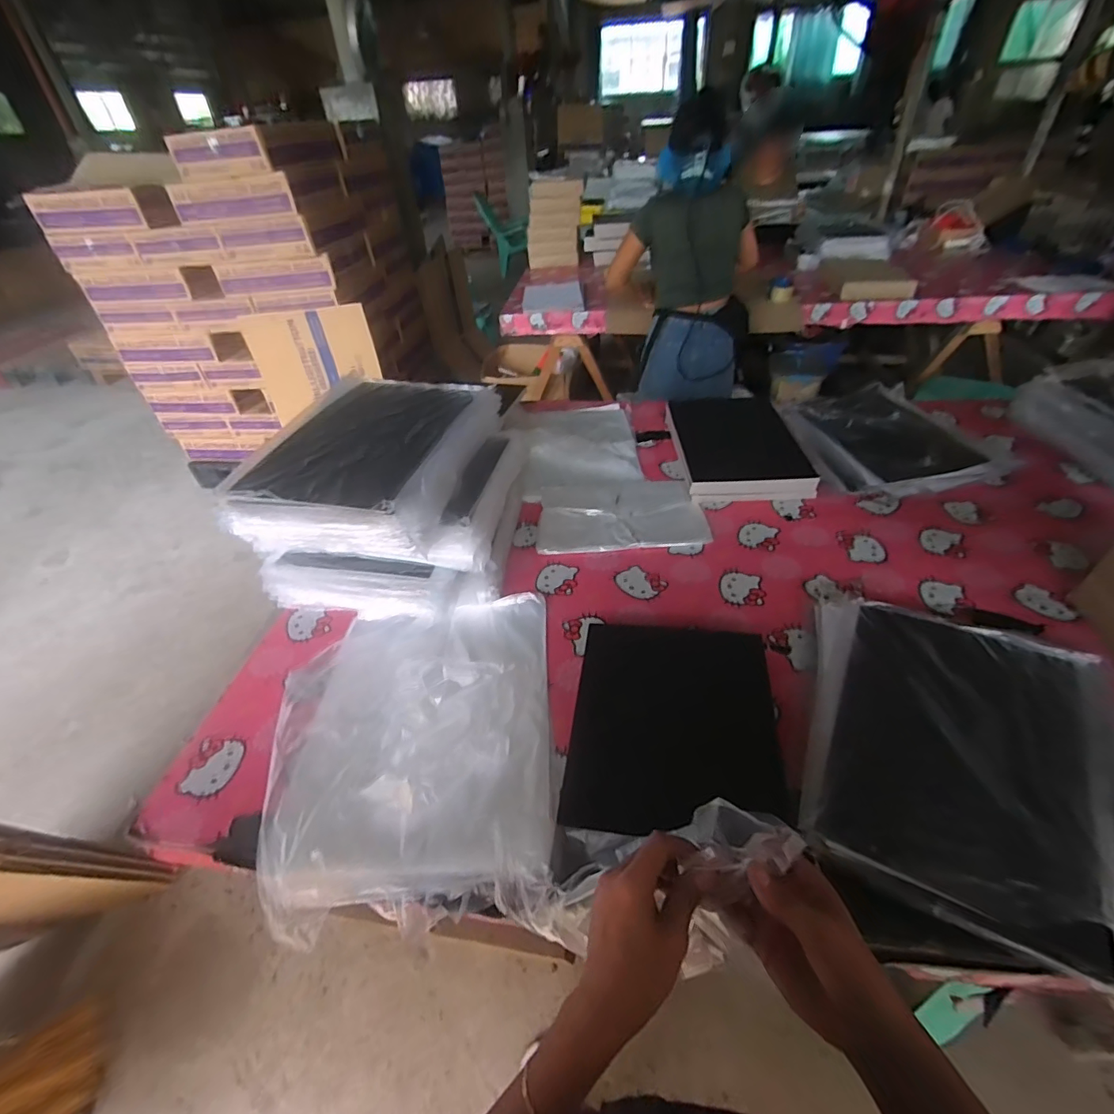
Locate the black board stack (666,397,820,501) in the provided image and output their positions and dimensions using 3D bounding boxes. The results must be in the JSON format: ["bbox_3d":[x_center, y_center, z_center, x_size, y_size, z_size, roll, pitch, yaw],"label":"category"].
[{"bbox_3d":[0.405,-0.259,1.168,0.262,0.044,0.387,-1,42,4],"label":"black board stack"}]

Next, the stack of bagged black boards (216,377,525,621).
[{"bbox_3d":[-0.267,-0.114,0.882,0.360,0.235,0.402,3,42,9],"label":"stack of bagged black boards"}]

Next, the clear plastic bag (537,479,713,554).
[{"bbox_3d":[0.128,-0.092,1.035,0.322,0.023,0.216,-3,42,2],"label":"clear plastic bag"}]

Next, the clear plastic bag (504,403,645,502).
[{"bbox_3d":[0.047,-0.281,1.244,0.295,0.018,0.415,-8,42,-4],"label":"clear plastic bag"}]

